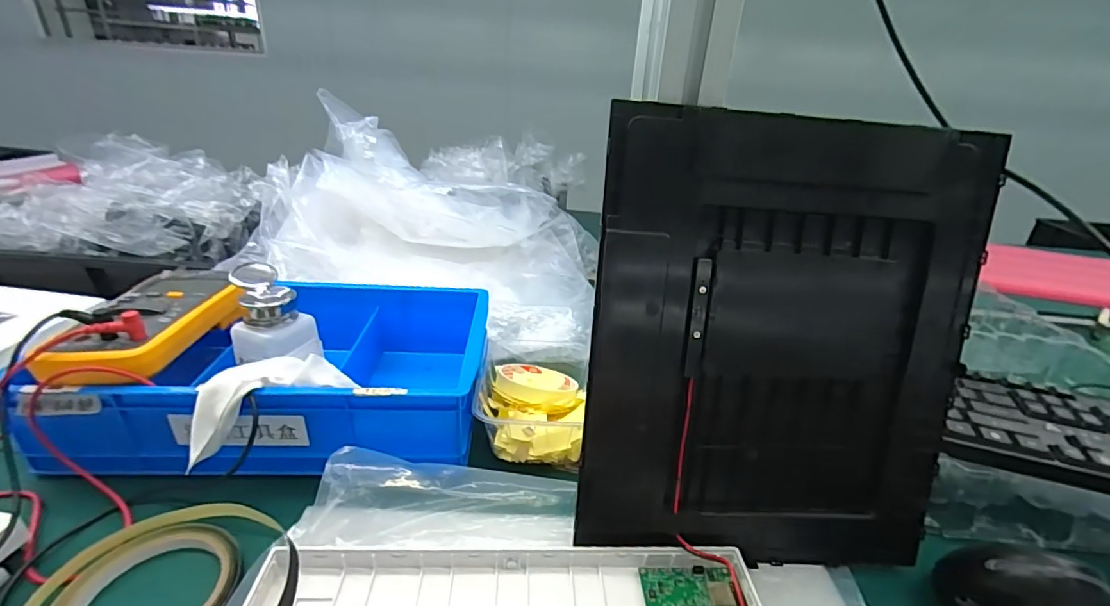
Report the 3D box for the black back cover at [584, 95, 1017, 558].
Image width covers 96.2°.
[{"bbox_3d":[0.145,0.034,0.317,0.243,0.287,0.012,2,12,-6],"label":"black back cover"}]

